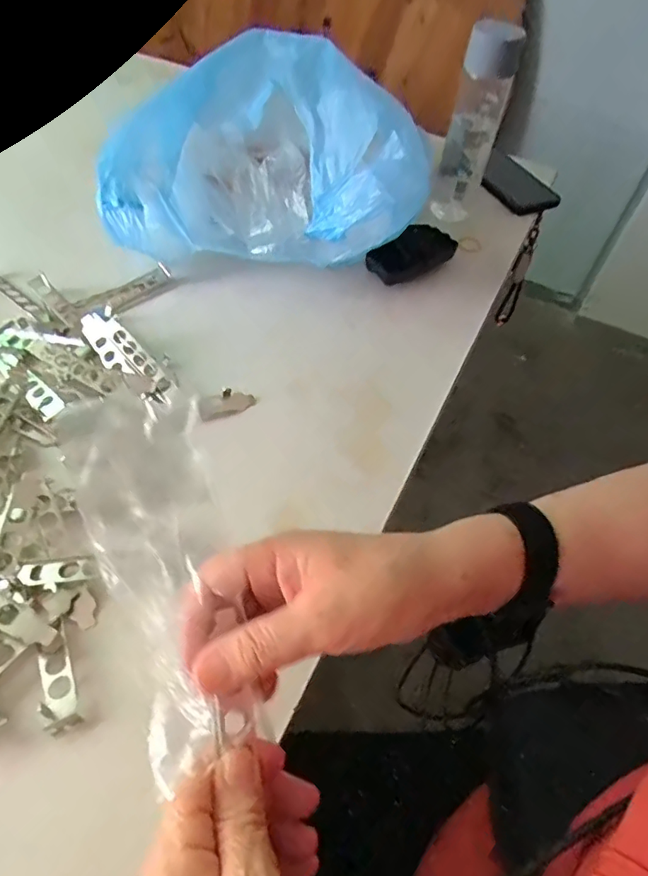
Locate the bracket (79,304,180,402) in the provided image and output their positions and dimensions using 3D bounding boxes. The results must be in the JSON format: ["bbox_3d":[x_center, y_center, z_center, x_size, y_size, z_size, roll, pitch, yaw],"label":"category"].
[{"bbox_3d":[-0.185,-0.081,0.482,0.039,0.024,0.129,-37,64,-28],"label":"bracket"}]

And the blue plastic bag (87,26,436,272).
[{"bbox_3d":[-0.051,-0.309,0.587,0.311,0.164,0.288,16,53,7],"label":"blue plastic bag"}]

